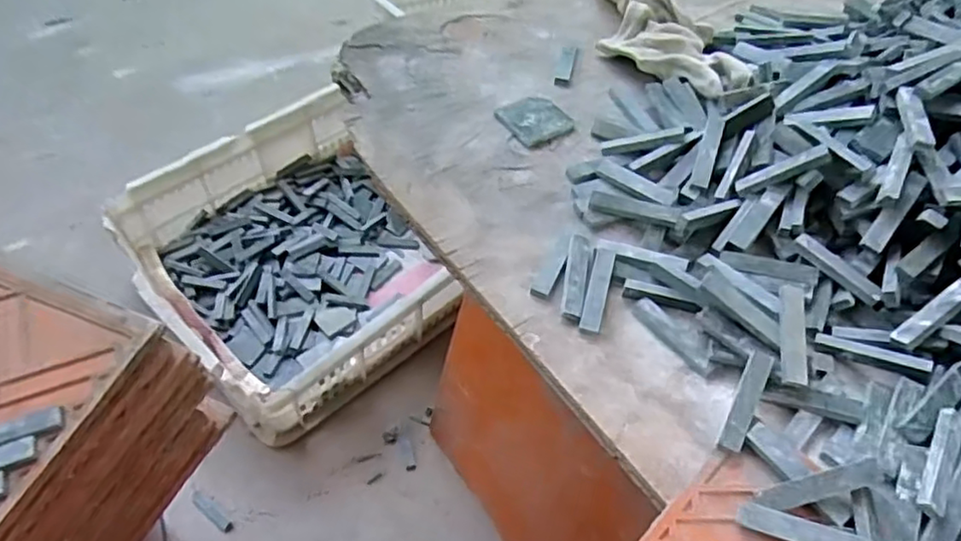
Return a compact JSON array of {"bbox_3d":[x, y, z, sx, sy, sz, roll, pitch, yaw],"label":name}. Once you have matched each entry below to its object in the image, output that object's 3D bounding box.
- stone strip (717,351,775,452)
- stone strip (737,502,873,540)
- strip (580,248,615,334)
[{"bbox_3d":[0.149,0.074,0.370,0.012,0.015,0.059,25,61,18],"label":"stone strip"},{"bbox_3d":[0.164,0.133,0.335,0.061,0.005,0.015,11,56,22],"label":"stone strip"},{"bbox_3d":[0.076,0.012,0.424,0.013,0.004,0.058,12,64,12],"label":"strip"}]

